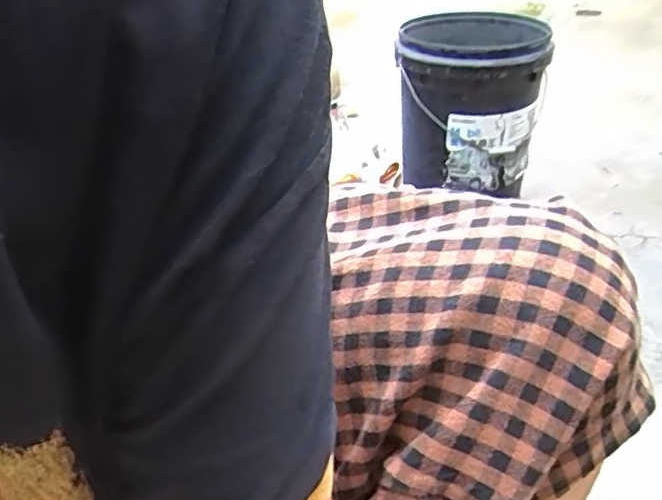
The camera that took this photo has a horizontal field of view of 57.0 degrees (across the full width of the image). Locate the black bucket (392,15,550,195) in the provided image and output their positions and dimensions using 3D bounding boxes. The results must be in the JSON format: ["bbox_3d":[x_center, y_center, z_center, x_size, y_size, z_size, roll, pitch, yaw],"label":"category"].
[{"bbox_3d":[0.328,-0.344,1.367,0.267,0.293,0.355,10,31,18],"label":"black bucket"}]

